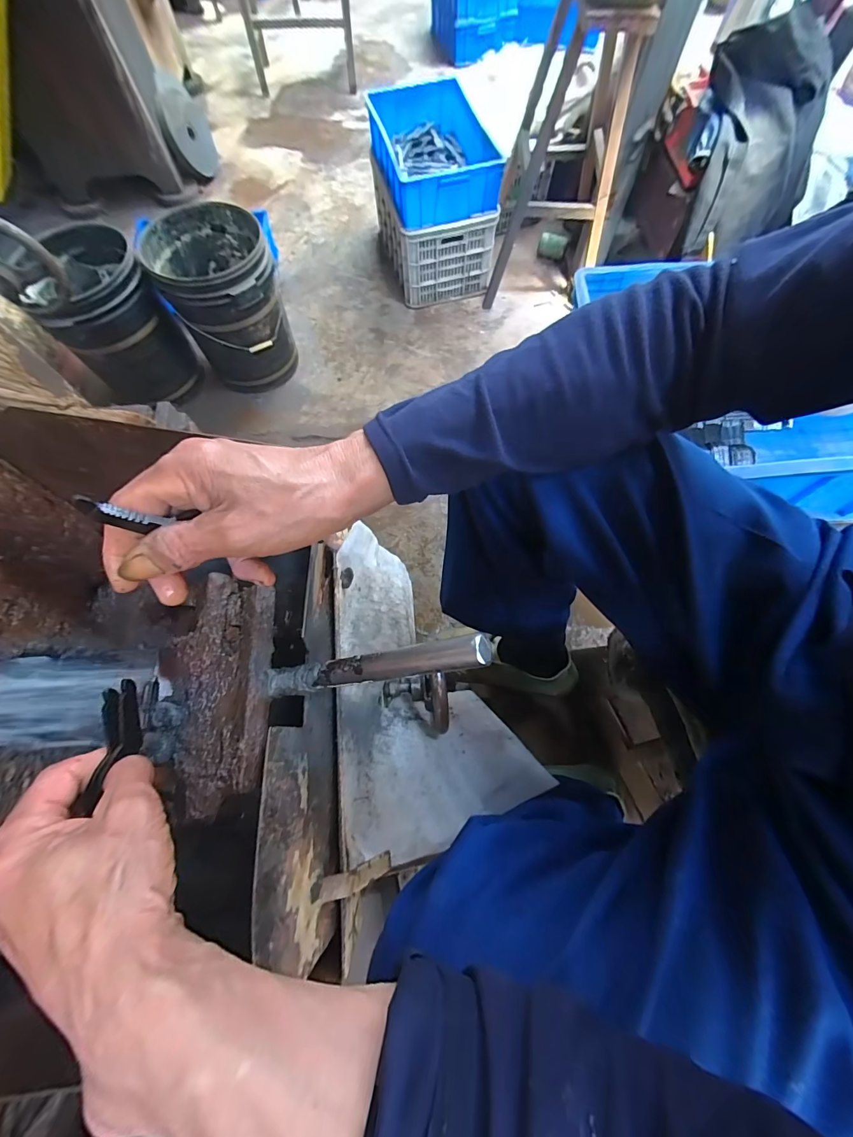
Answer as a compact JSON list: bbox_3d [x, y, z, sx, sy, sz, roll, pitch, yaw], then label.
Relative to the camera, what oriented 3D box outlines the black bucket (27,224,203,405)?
[{"bbox_3d":[-0.994,-0.791,1.319,0.306,0.376,0.340,-33,73,-11],"label":"black bucket"}]

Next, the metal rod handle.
[{"bbox_3d":[-0.040,0.065,0.267,0.177,0.016,0.019,-16,66,29],"label":"metal rod handle"}]

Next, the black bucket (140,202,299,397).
[{"bbox_3d":[-0.658,-0.867,1.364,0.352,0.419,0.370,-21,71,-7],"label":"black bucket"}]

